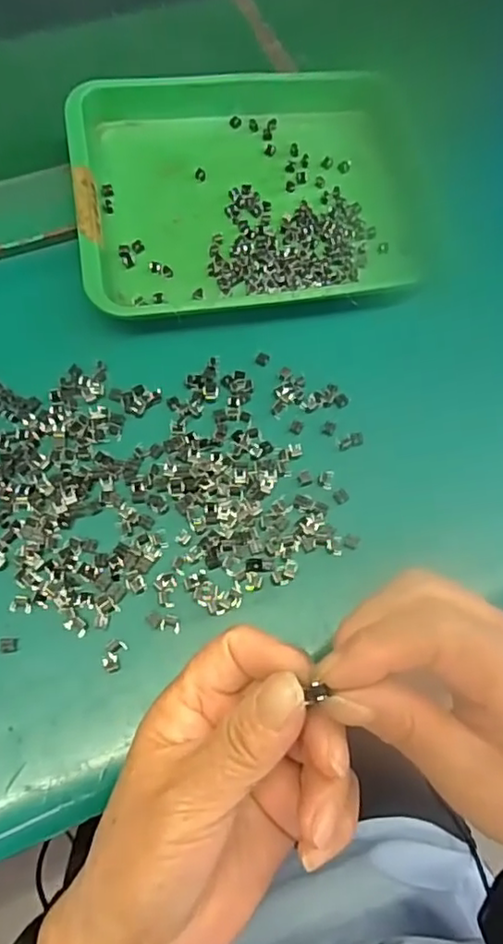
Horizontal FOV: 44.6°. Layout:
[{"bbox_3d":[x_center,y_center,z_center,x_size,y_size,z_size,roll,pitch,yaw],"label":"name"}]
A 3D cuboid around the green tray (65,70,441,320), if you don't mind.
[{"bbox_3d":[0.003,-0.178,0.371,0.212,0.025,0.172,-8,68,-7],"label":"green tray"}]

